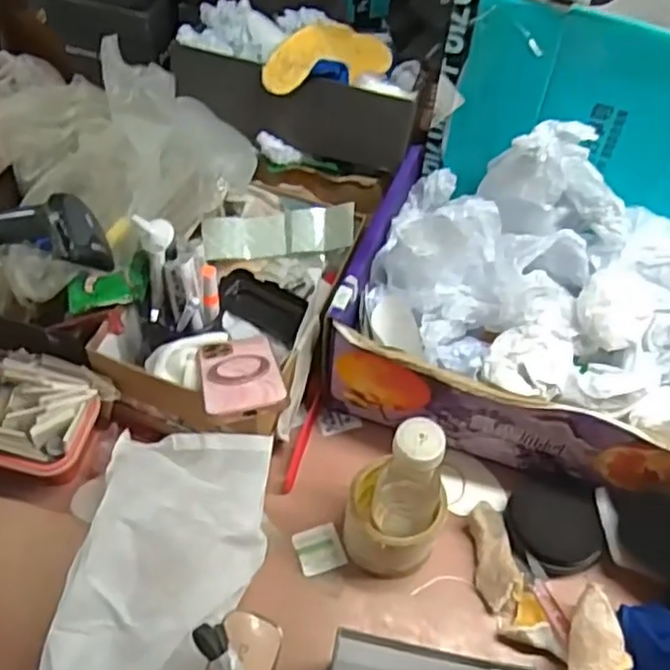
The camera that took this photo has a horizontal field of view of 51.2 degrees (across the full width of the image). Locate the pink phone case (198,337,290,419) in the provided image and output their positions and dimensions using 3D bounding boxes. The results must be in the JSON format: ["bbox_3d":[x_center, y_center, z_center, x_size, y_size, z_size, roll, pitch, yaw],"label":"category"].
[{"bbox_3d":[-0.089,0.034,0.657,0.071,0.010,0.142,-9,24,-11],"label":"pink phone case"}]

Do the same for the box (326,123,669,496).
[{"bbox_3d":[0.234,-0.026,0.715,0.425,0.206,0.285,18,53,10],"label":"box"}]

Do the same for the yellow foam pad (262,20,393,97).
[{"bbox_3d":[-0.009,-0.326,0.822,0.180,0.051,0.068,-31,60,-25],"label":"yellow foam pad"}]

